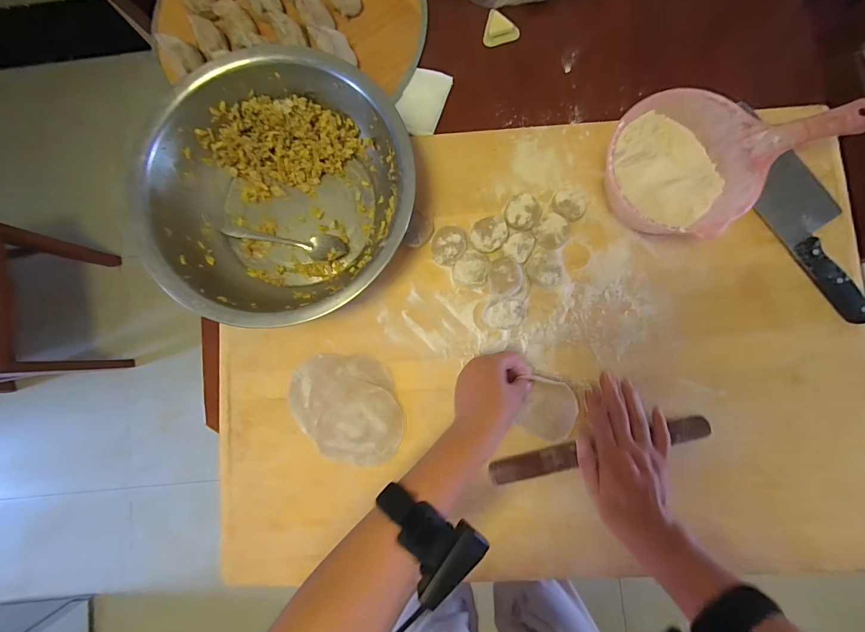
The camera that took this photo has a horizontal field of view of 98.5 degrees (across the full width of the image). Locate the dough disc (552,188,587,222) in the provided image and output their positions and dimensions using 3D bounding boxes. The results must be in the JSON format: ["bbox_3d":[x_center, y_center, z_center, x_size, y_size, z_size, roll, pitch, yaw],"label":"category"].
[{"bbox_3d":[0.169,-0.138,0.462,0.041,0.016,0.037,33,86,5],"label":"dough disc"}]

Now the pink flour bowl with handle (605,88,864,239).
[{"bbox_3d":[0.316,-0.174,0.426,0.257,0.094,0.157,-19,83,0],"label":"pink flour bowl with handle"}]

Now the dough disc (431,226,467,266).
[{"bbox_3d":[0.021,-0.087,0.464,0.042,0.013,0.048,-2,84,2],"label":"dough disc"}]

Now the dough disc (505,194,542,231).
[{"bbox_3d":[0.114,-0.129,0.465,0.044,0.014,0.044,0,84,2],"label":"dough disc"}]

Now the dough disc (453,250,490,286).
[{"bbox_3d":[0.051,-0.058,0.462,0.040,0.016,0.046,40,86,5],"label":"dough disc"}]

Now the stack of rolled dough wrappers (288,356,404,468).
[{"bbox_3d":[-0.106,0.114,0.457,0.135,0.004,0.128,-1,84,2],"label":"stack of rolled dough wrappers"}]

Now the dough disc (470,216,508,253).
[{"bbox_3d":[0.070,-0.103,0.466,0.045,0.012,0.043,0,84,2],"label":"dough disc"}]

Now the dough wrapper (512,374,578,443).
[{"bbox_3d":[0.133,0.109,0.434,0.068,0.013,0.068,13,90,6],"label":"dough wrapper"}]

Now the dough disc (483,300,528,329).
[{"bbox_3d":[0.089,-0.001,0.451,0.052,0.017,0.033,-1,84,2],"label":"dough disc"}]

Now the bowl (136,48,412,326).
[{"bbox_3d":[-0.173,-0.136,0.441,0.285,0.090,0.285,0,84,2],"label":"bowl"}]

